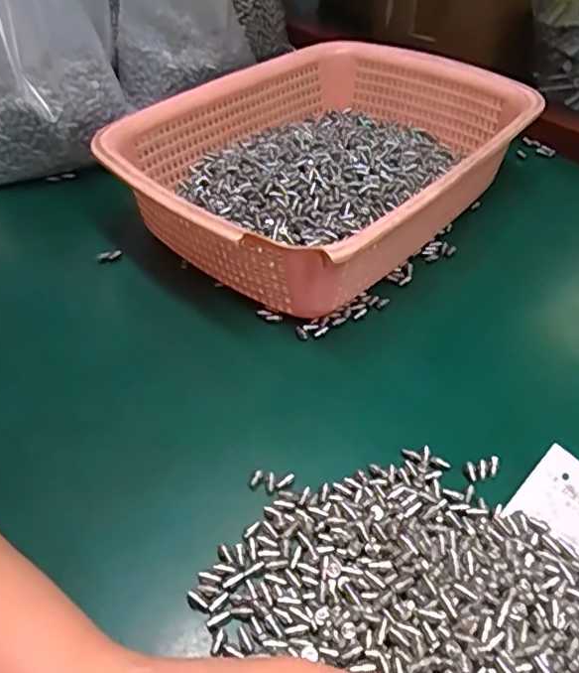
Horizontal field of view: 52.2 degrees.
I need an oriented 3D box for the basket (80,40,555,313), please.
[{"bbox_3d":[0.027,-0.127,0.436,0.212,0.074,0.291,33,54,28],"label":"basket"}]

